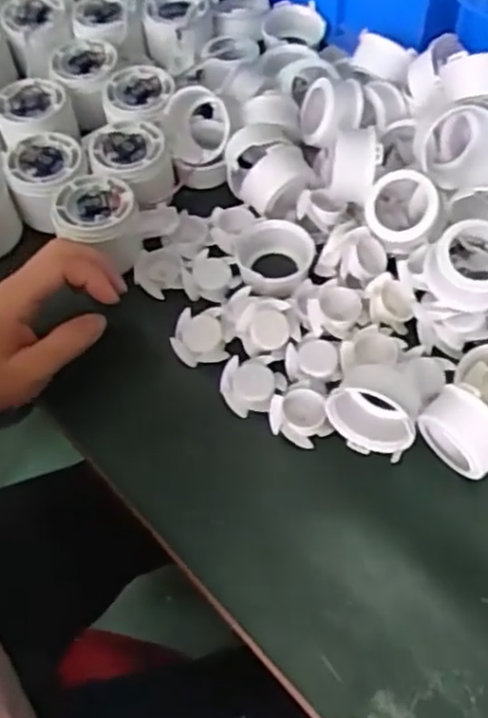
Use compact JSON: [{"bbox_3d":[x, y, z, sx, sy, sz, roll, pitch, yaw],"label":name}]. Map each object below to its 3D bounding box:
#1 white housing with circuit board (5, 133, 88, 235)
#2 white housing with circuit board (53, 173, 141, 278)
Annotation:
[{"bbox_3d":[-0.142,-0.131,0.518,0.059,0.043,0.060,-1,61,4],"label":"white housing with circuit board"},{"bbox_3d":[-0.100,-0.094,0.487,0.052,0.044,0.057,-3,61,3],"label":"white housing with circuit board"}]

